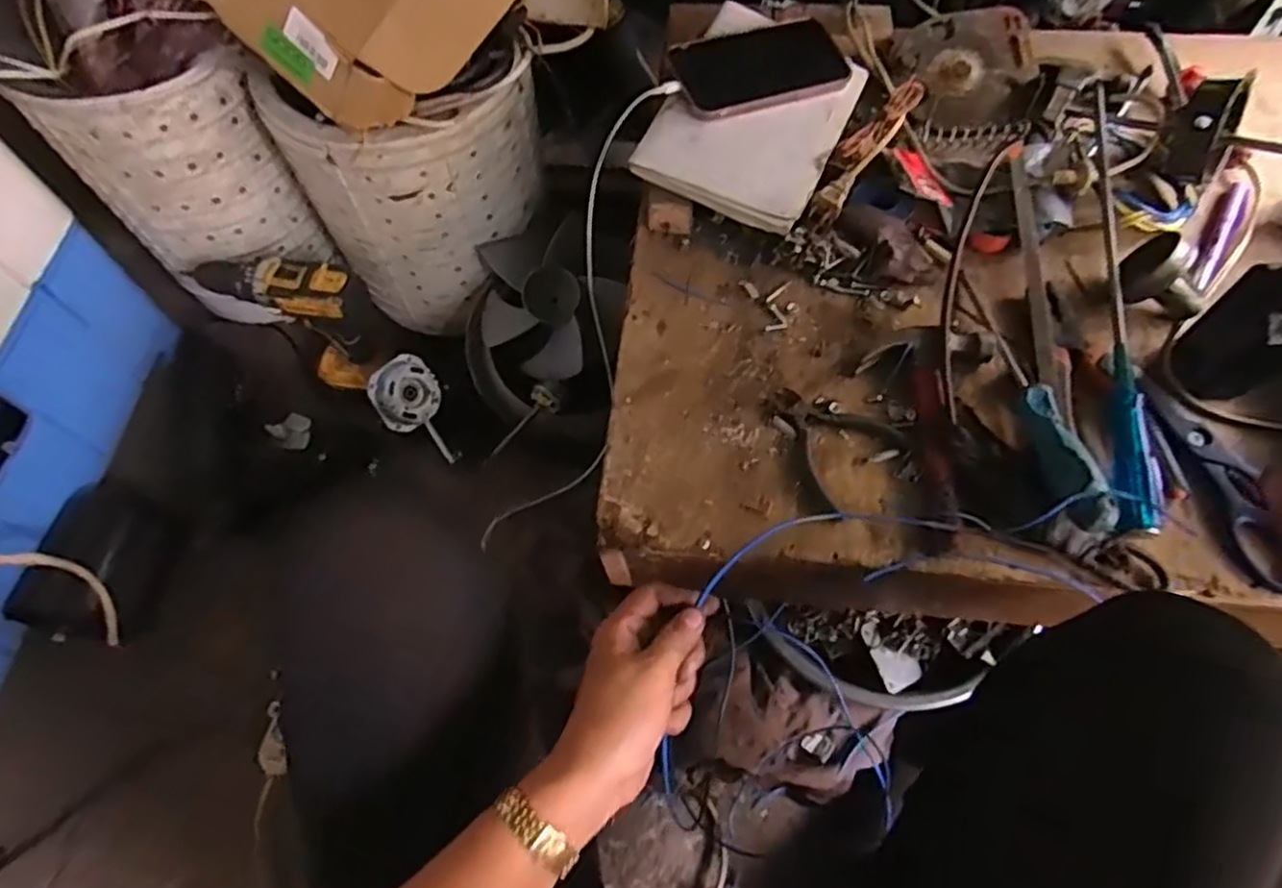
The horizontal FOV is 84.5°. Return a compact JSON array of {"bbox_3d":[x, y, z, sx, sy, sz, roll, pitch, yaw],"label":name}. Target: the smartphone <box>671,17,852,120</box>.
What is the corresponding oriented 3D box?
[{"bbox_3d":[0.105,-0.333,0.629,0.160,0.014,0.083,-21,72,-14],"label":"smartphone"}]

